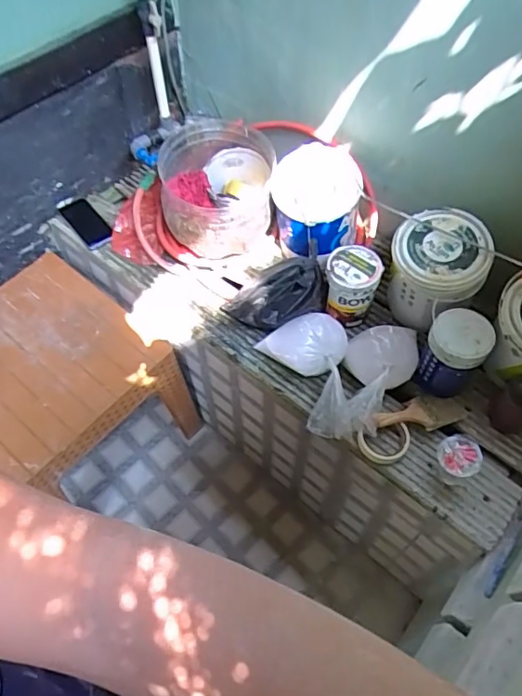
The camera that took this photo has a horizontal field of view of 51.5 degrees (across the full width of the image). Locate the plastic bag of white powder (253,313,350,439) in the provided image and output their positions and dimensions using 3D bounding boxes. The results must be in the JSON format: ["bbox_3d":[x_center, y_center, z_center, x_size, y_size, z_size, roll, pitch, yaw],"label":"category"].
[{"bbox_3d":[0.102,0.053,1.050,0.165,0.103,0.239,-12,59,-8],"label":"plastic bag of white powder"}]

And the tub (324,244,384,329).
[{"bbox_3d":[0.186,-0.128,1.124,0.103,0.146,0.099,0,58,0],"label":"tub"}]

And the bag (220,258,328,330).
[{"bbox_3d":[0.037,-0.102,1.120,0.221,0.153,0.106,-6,58,-4],"label":"bag"}]

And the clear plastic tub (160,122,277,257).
[{"bbox_3d":[-0.096,-0.350,1.196,0.233,0.173,0.249,0,58,0],"label":"clear plastic tub"}]

